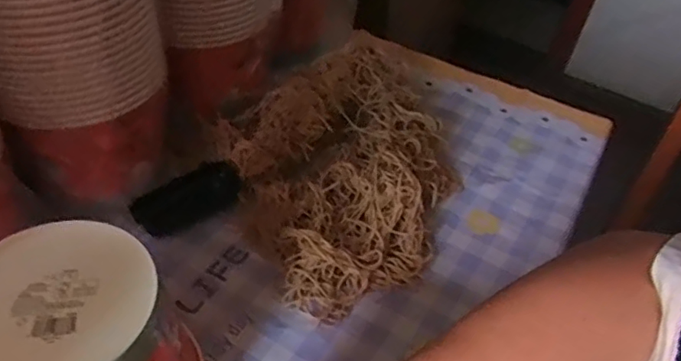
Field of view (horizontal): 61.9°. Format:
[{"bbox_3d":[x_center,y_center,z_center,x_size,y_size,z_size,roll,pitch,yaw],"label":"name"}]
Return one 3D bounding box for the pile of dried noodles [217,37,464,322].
[{"bbox_3d":[0.018,-0.025,0.624,0.278,0.077,0.290,-20,49,-23],"label":"pile of dried noodles"}]

